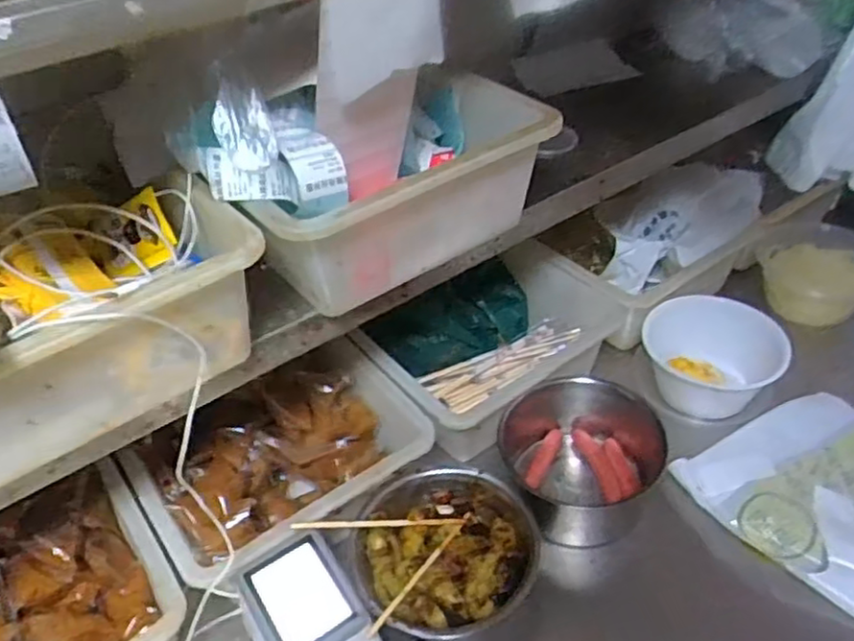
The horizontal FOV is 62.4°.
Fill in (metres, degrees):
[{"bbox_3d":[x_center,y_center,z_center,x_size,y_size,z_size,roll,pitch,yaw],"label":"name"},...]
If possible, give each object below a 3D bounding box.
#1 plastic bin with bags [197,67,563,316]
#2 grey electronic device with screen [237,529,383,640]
[{"bbox_3d":[-0.047,-0.138,0.609,0.302,0.187,0.169,-29,47,-26],"label":"plastic bin with bags"},{"bbox_3d":[-0.105,0.277,0.644,0.100,0.093,0.118,-27,46,-25],"label":"grey electronic device with screen"}]

